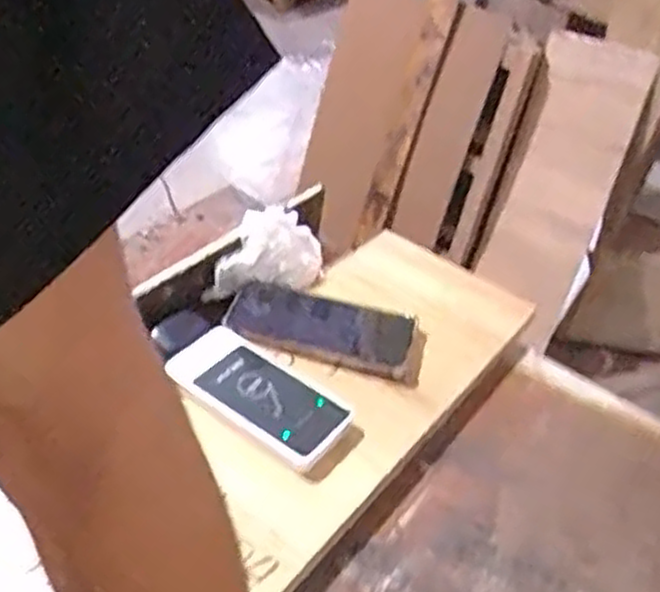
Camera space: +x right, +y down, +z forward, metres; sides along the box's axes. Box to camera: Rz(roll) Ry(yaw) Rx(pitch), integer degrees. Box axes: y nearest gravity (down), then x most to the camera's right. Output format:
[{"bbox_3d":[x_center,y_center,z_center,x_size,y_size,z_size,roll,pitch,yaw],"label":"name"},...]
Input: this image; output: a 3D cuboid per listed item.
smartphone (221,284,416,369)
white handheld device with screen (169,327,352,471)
[{"bbox_3d":[-0.011,0.027,0.729,0.170,0.011,0.074,12,39,5],"label":"smartphone"},{"bbox_3d":[-0.060,0.080,0.646,0.151,0.022,0.082,29,43,24],"label":"white handheld device with screen"}]

